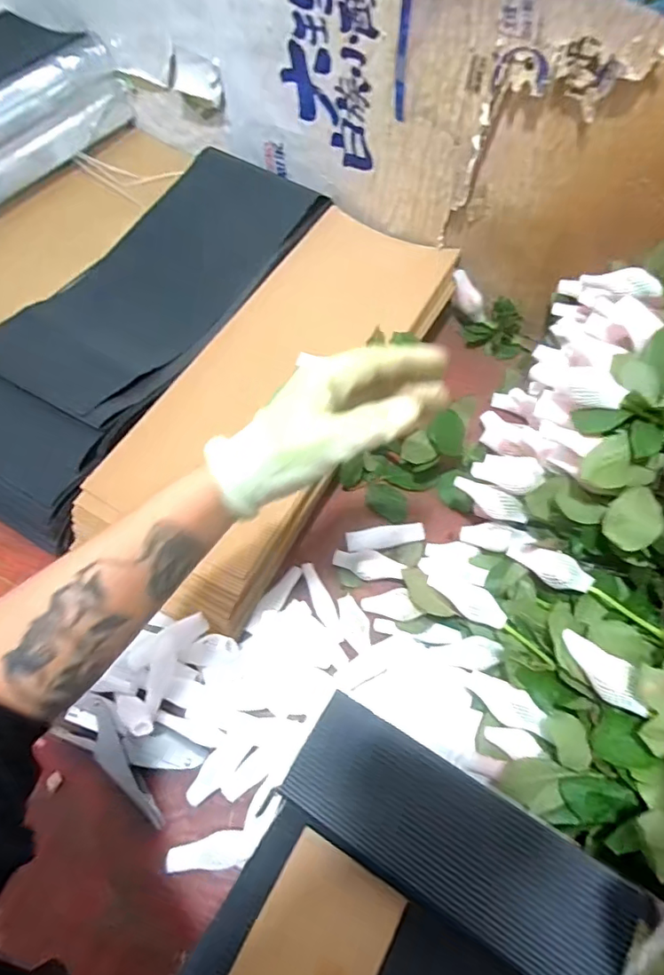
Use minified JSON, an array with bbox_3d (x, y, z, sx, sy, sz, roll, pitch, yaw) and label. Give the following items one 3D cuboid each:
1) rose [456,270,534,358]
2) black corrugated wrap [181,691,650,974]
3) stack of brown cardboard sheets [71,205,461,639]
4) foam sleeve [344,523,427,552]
[{"bbox_3d":[0.229,-0.239,0.725,0.112,0.091,0.074,-1,61,2],"label":"rose"},{"bbox_3d":[0.033,0.289,0.310,0.217,0.092,0.239,28,66,16],"label":"black corrugated wrap"},{"bbox_3d":[-0.053,-0.124,0.645,0.214,0.078,0.567,26,66,15],"label":"stack of brown cardboard sheets"},{"bbox_3d":[0.063,0.057,0.599,0.090,0.012,0.030,-11,62,-3],"label":"foam sleeve"}]

